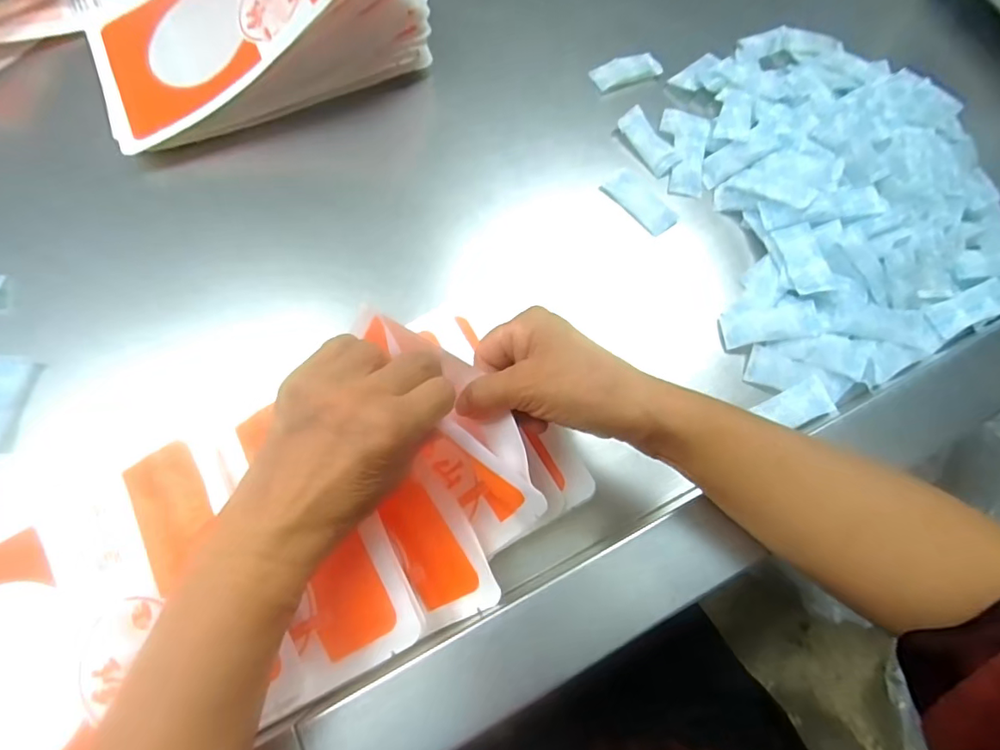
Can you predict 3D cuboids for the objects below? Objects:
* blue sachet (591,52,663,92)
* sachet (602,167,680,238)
[{"bbox_3d":[0.120,-0.289,0.501,0.065,0.008,0.029,-24,74,-13],"label":"blue sachet"},{"bbox_3d":[0.118,-0.148,0.450,0.033,0.008,0.073,-30,75,-15],"label":"sachet"}]

